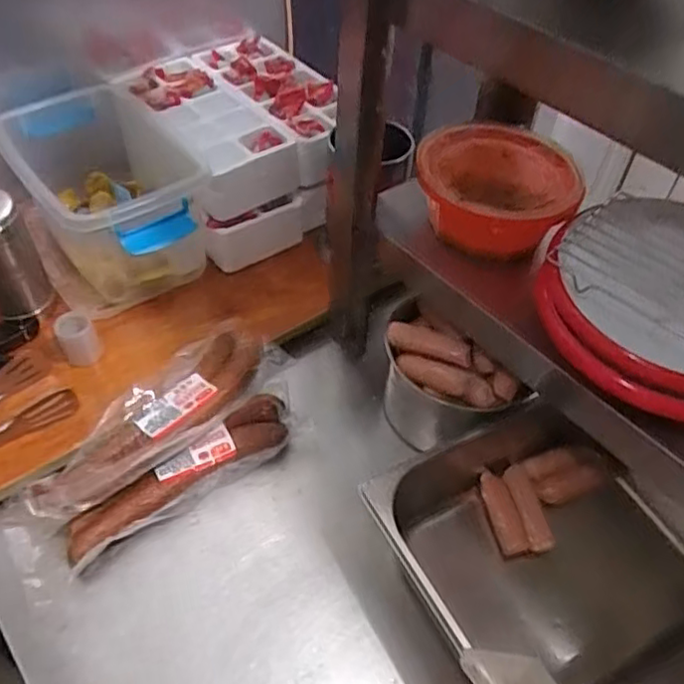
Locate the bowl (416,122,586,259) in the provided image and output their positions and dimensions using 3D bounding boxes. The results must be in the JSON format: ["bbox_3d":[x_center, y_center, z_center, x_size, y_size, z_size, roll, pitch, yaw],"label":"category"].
[{"bbox_3d":[0.152,-0.150,0.647,0.154,0.082,0.144,4,49,-1],"label":"bowl"}]

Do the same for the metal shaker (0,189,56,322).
[{"bbox_3d":[-0.374,-0.093,0.710,0.073,0.143,0.069,-22,54,-21],"label":"metal shaker"}]

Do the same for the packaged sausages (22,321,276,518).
[{"bbox_3d":[-0.192,0.073,0.671,0.280,0.026,0.093,-36,60,-29],"label":"packaged sausages"}]

